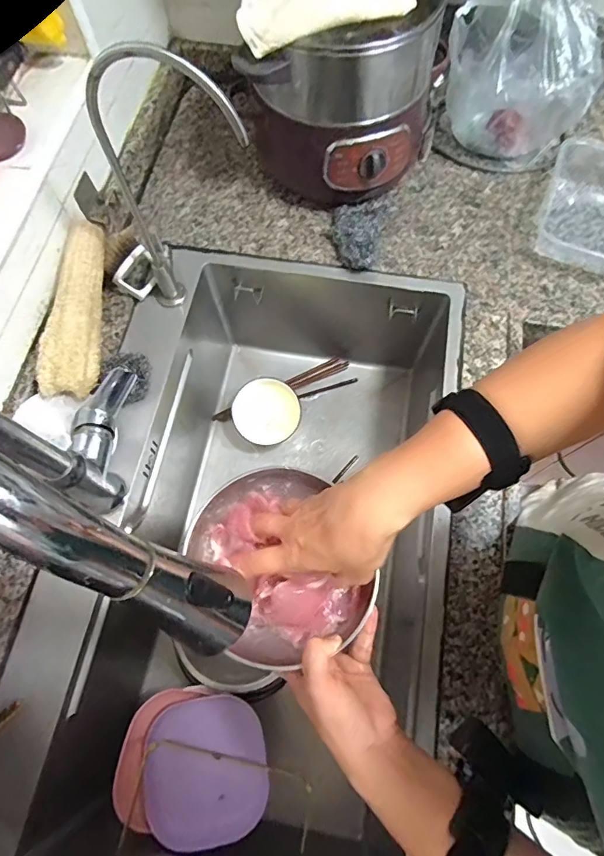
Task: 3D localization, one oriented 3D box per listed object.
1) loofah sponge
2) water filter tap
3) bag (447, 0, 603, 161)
[{"bbox_3d":[-0.279,-0.147,0.573,0.058,0.053,0.222,1,69,1],"label":"loofah sponge"},{"bbox_3d":[-0.137,-0.234,0.505,0.177,0.309,0.055,27,72,11],"label":"water filter tap"},{"bbox_3d":[0.295,-0.475,0.642,0.189,0.208,0.104,33,73,13],"label":"bag"}]

